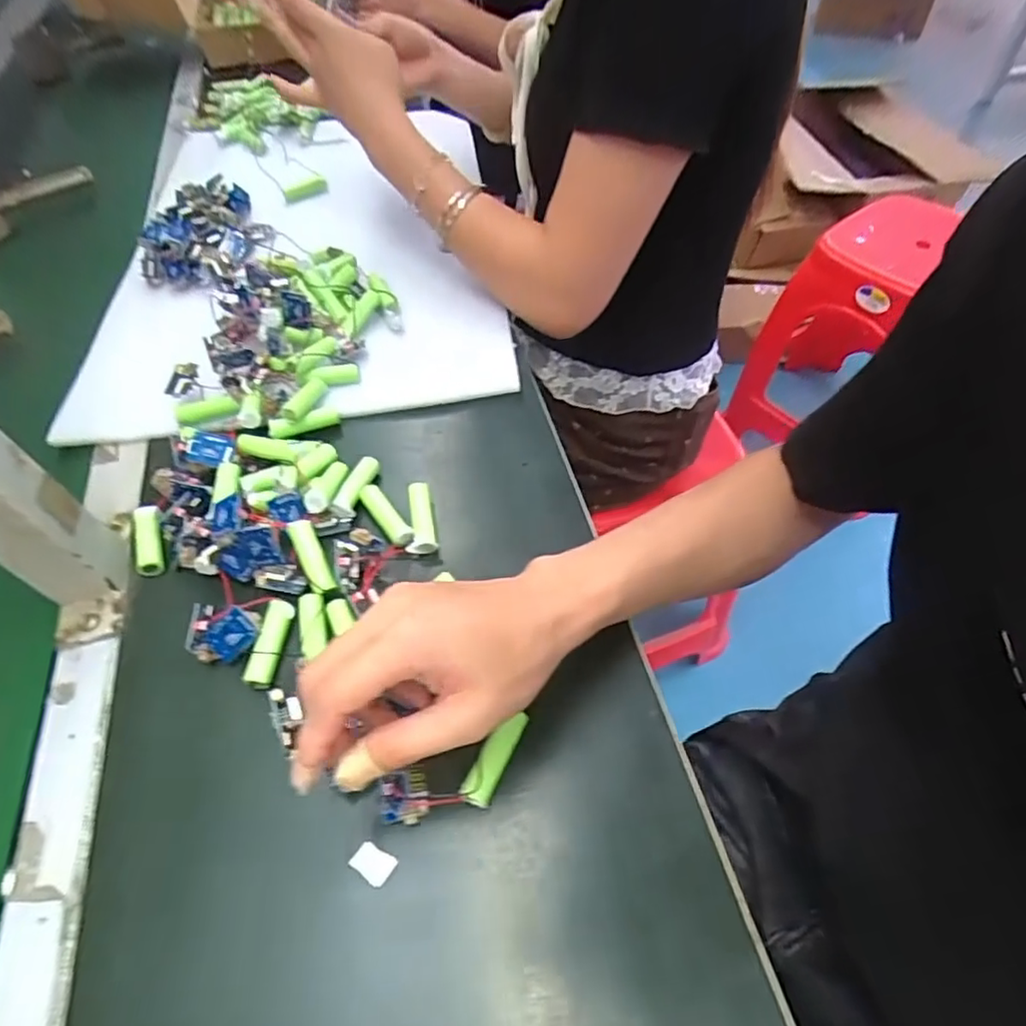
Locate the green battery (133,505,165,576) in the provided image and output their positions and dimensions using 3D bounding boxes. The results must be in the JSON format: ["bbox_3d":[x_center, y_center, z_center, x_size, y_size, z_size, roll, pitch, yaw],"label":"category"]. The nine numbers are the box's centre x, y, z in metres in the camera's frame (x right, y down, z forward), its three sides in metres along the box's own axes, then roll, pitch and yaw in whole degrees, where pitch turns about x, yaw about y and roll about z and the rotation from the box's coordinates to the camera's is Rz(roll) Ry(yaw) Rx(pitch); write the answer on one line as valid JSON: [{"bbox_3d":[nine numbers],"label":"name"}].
[{"bbox_3d":[-0.242,0.018,0.417,0.019,0.014,0.050,-17,55,-12],"label":"green battery"}]

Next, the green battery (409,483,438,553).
[{"bbox_3d":[-0.061,0.004,0.416,0.015,0.017,0.050,-10,53,-6],"label":"green battery"}]

